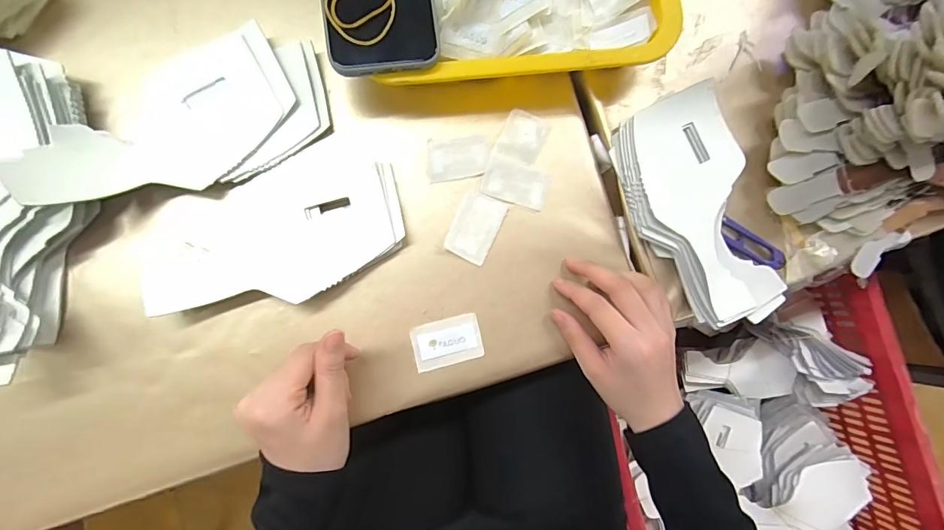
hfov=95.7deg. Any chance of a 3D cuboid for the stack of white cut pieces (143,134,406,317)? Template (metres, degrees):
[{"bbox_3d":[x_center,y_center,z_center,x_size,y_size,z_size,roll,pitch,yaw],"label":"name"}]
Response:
[{"bbox_3d":[-0.150,-0.026,0.327,0.189,0.018,0.108,-24,90,-7],"label":"stack of white cut pieces"}]

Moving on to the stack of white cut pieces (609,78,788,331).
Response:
[{"bbox_3d":[0.184,-0.044,0.358,0.098,0.034,0.192,-21,90,-7],"label":"stack of white cut pieces"}]

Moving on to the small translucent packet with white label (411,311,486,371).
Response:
[{"bbox_3d":[-0.020,0.062,0.345,0.054,0.005,0.036,-13,82,-2],"label":"small translucent packet with white label"}]

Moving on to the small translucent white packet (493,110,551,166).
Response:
[{"bbox_3d":[0.043,-0.107,0.358,0.036,0.004,0.043,25,79,-8],"label":"small translucent white packet"}]

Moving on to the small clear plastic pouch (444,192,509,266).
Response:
[{"bbox_3d":[0.003,-0.031,0.349,0.037,0.004,0.055,26,85,-4],"label":"small clear plastic pouch"}]

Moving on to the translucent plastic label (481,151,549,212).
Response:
[{"bbox_3d":[0.037,-0.069,0.355,0.053,0.004,0.035,18,85,-5],"label":"translucent plastic label"}]

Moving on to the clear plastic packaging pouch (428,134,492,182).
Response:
[{"bbox_3d":[-0.010,-0.089,0.353,0.052,0.006,0.036,-6,88,-7],"label":"clear plastic packaging pouch"}]

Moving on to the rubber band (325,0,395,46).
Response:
[{"bbox_3d":[-0.079,-0.183,0.301,0.048,0.004,0.053,-1,87,-6],"label":"rubber band"}]

